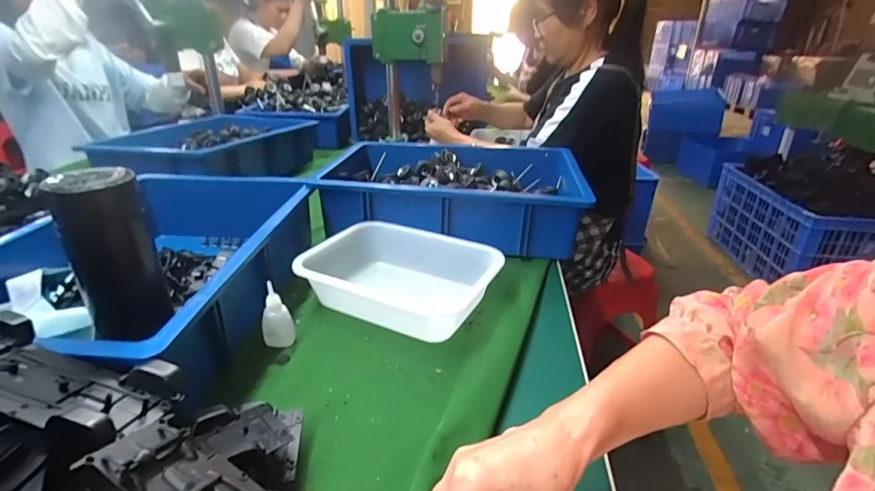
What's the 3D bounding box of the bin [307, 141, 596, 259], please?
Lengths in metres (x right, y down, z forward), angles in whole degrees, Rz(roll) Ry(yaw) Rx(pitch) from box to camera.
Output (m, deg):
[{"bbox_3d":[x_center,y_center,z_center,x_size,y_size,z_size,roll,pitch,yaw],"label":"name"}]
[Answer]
[{"bbox_3d":[0.025,-0.117,0.857,0.453,0.127,0.334,3,25,5],"label":"bin"}]

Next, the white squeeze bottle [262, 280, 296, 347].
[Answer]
[{"bbox_3d":[-0.189,0.080,0.523,0.030,0.076,0.026,10,27,20],"label":"white squeeze bottle"}]

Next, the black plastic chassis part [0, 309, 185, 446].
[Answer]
[{"bbox_3d":[-0.290,0.087,0.316,0.189,0.028,0.080,20,15,2],"label":"black plastic chassis part"}]

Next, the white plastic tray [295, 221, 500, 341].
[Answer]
[{"bbox_3d":[-0.050,0.044,0.622,0.257,0.069,0.173,10,27,20],"label":"white plastic tray"}]

